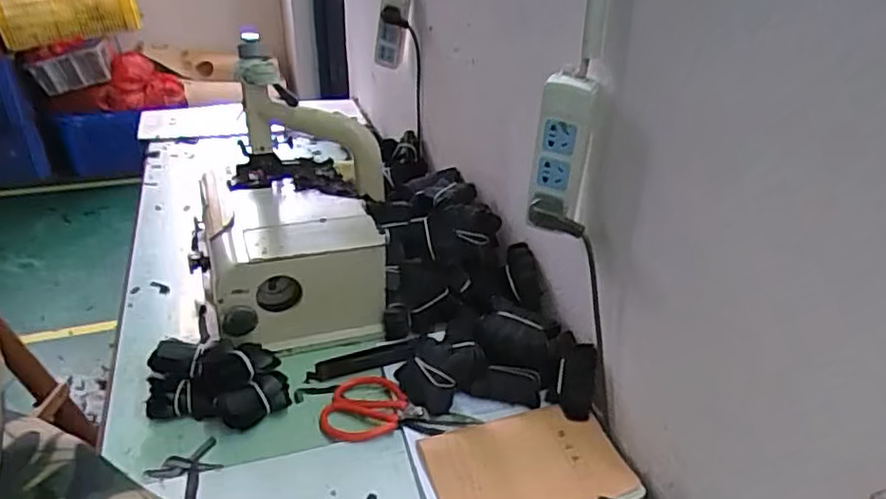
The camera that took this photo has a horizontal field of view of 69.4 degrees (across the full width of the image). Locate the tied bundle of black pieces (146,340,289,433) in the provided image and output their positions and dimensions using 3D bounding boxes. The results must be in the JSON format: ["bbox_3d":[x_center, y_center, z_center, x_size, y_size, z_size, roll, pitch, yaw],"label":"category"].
[{"bbox_3d":[-0.274,0.155,0.771,0.170,0.070,0.104,2,31,4],"label":"tied bundle of black pieces"}]

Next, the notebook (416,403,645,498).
[{"bbox_3d":[0.089,0.232,0.677,0.198,0.015,0.140,-11,32,-16],"label":"notebook"}]

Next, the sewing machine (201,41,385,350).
[{"bbox_3d":[-0.225,-0.062,0.915,0.275,0.296,0.319,-5,31,-7],"label":"sewing machine"}]

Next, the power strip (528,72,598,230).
[{"bbox_3d":[0.123,-0.103,0.664,0.057,0.145,0.020,10,32,16],"label":"power strip"}]

